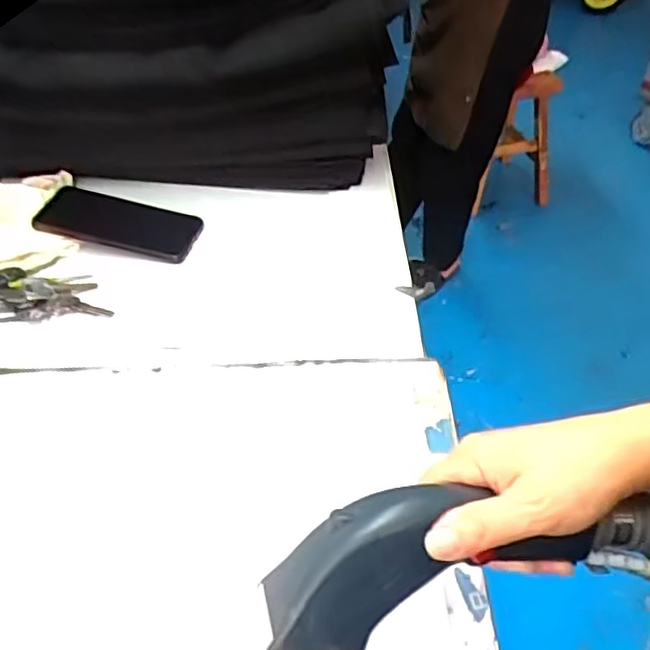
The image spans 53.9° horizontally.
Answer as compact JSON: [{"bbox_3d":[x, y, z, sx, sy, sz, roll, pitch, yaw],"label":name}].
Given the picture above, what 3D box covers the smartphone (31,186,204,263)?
[{"bbox_3d":[-0.219,-0.111,0.682,0.167,0.011,0.083,16,45,8],"label":"smartphone"}]

